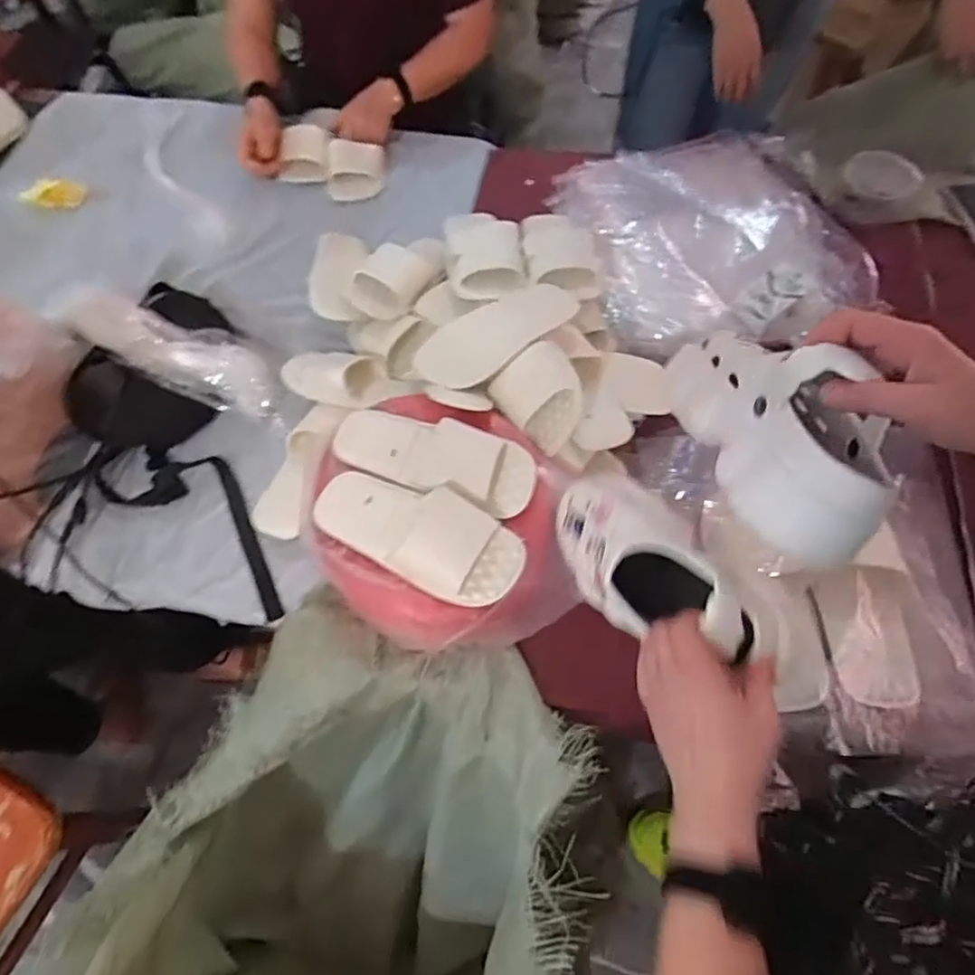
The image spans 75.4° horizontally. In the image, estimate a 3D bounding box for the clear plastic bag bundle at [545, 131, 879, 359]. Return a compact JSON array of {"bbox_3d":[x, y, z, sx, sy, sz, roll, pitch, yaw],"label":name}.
[{"bbox_3d":[0.366,-0.409,1.025,0.435,0.059,0.484,-9,63,-4],"label":"clear plastic bag bundle"}]

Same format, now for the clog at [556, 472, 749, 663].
[{"bbox_3d":[0.147,0.069,0.565,0.104,0.086,0.227,-24,30,-11],"label":"clog"}]

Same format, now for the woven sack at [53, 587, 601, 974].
[{"bbox_3d":[-0.167,0.511,0.840,0.513,0.522,0.537,15,64,8],"label":"woven sack"}]

